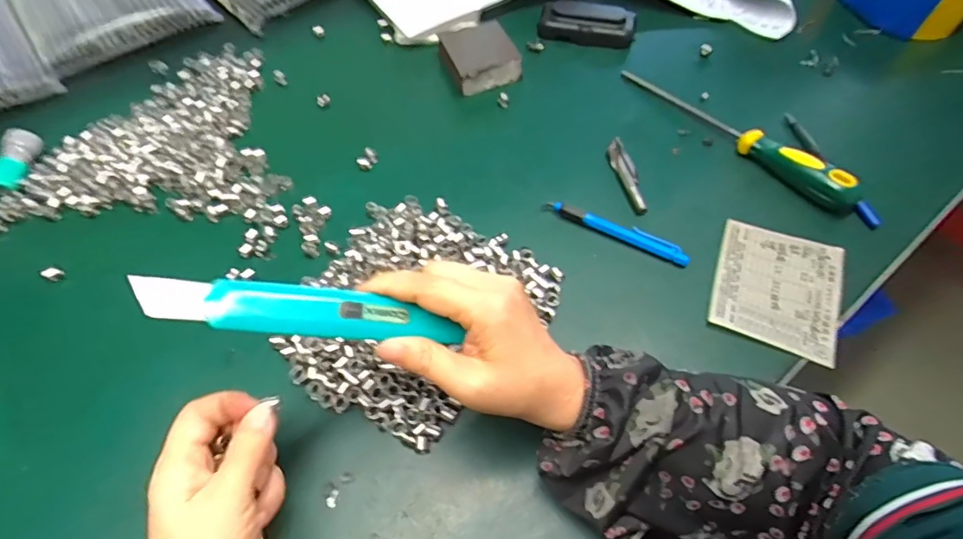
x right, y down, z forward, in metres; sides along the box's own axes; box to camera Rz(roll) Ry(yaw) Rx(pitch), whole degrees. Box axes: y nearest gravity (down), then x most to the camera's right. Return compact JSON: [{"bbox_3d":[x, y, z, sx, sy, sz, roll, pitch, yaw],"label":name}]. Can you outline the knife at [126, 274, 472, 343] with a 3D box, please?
[{"bbox_3d":[-0.084,0.020,0.254,0.147,0.011,0.025,9,53,-22],"label":"knife"}]

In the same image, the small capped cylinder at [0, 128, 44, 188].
[{"bbox_3d":[-0.417,-0.099,0.456,0.024,0.022,0.058,0,56,1],"label":"small capped cylinder"}]

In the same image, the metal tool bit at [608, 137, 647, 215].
[{"bbox_3d":[0.130,-0.084,0.455,0.017,0.011,0.082,-8,57,-5],"label":"metal tool bit"}]

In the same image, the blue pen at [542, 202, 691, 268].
[{"bbox_3d":[0.111,-0.032,0.420,0.120,0.010,0.014,22,59,15],"label":"blue pen"}]

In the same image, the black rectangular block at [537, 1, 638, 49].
[{"bbox_3d":[0.119,-0.275,0.566,0.106,0.025,0.033,7,57,5],"label":"black rectangular block"}]

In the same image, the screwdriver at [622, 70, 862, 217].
[{"bbox_3d":[0.227,-0.131,0.465,0.023,0.032,0.238,-38,64,-22],"label":"screwdriver"}]

